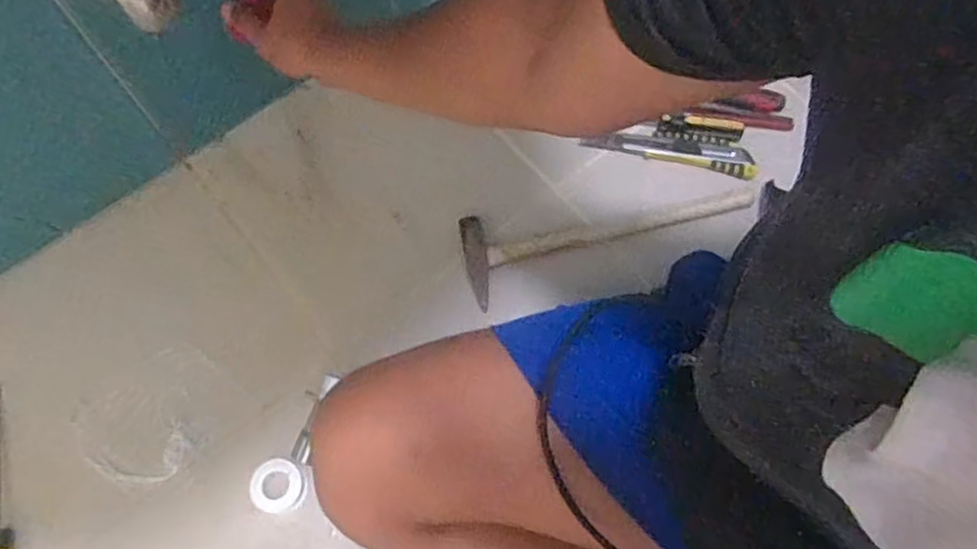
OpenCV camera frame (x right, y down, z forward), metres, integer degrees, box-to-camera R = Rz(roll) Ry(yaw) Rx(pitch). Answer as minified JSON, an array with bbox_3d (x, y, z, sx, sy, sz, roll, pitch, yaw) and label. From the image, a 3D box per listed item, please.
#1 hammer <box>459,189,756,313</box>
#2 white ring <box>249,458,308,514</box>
[{"bbox_3d":[0.127,-0.058,0.728,0.323,0.022,0.091,-17,68,-6],"label":"hammer"},{"bbox_3d":[-0.195,0.198,0.635,0.050,0.016,0.048,0,68,0],"label":"white ring"}]

